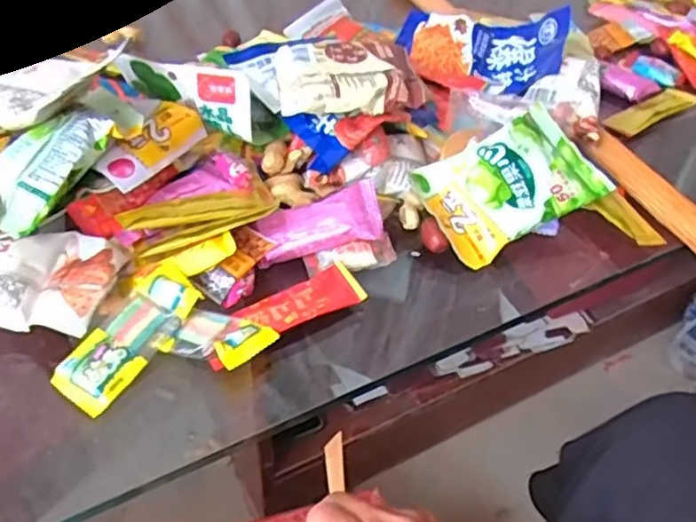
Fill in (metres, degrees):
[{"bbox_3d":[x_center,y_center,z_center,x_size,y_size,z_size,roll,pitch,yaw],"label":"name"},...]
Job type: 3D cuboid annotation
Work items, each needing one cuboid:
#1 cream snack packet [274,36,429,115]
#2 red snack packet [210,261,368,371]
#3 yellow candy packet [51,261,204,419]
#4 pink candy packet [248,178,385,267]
[{"bbox_3d":[-0.001,-0.143,0.505,0.103,0.021,0.084,-6,44,-9],"label":"cream snack packet"},{"bbox_3d":[-0.041,0.032,0.417,0.110,0.008,0.036,-27,50,-27],"label":"red snack packet"},{"bbox_3d":[-0.128,0.043,0.395,0.037,0.007,0.098,33,60,8],"label":"yellow candy packet"},{"bbox_3d":[-0.018,-0.026,0.454,0.086,0.022,0.039,-14,46,-17],"label":"pink candy packet"}]

